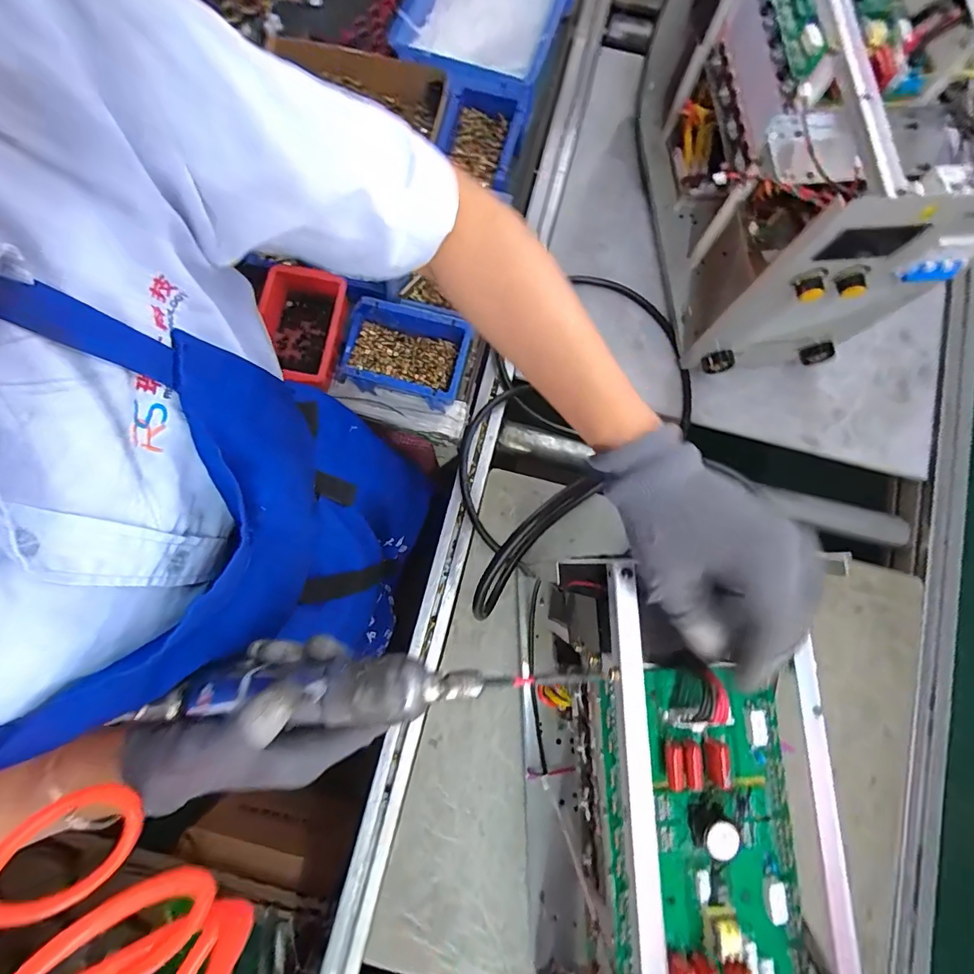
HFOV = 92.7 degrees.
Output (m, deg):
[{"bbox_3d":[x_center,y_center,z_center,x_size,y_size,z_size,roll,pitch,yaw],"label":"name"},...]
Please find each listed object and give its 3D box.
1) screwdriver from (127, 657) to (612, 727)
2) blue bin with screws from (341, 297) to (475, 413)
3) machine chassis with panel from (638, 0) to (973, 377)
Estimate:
[{"bbox_3d":[-0.071,0.128,0.292,0.291,0.037,0.037,-1,80,-2],"label":"screwdriver"},{"bbox_3d":[-0.105,-0.166,0.593,0.158,0.080,0.108,15,80,2],"label":"blue bin with screws"},{"bbox_3d":[0.339,-0.427,0.553,0.183,0.302,0.503,-7,80,-2],"label":"machine chassis with panel"}]

